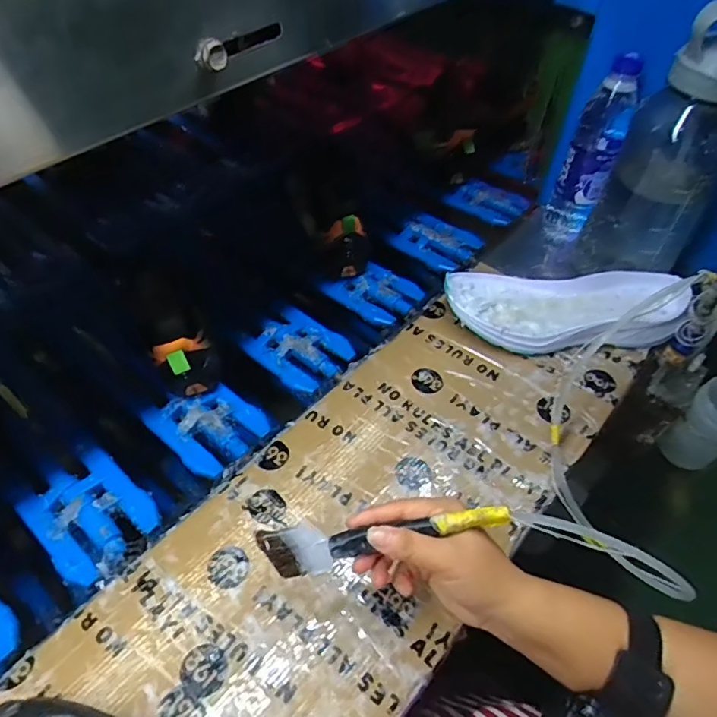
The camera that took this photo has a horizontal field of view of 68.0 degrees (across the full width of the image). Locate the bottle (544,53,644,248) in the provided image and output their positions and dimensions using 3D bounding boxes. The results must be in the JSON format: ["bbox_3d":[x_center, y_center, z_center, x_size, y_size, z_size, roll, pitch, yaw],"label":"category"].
[{"bbox_3d":[0.284,-0.241,0.651,0.055,0.220,0.066,2,51,-1],"label":"bottle"}]

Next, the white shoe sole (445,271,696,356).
[{"bbox_3d":[0.231,-0.055,0.611,0.263,0.063,0.107,2,51,-1],"label":"white shoe sole"}]

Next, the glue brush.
[{"bbox_3d":[0.016,0.123,0.370,0.175,0.009,0.035,-13,83,7],"label":"glue brush"}]

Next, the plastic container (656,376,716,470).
[{"bbox_3d":[0.444,0.088,0.667,0.077,0.122,0.072,-32,55,-20],"label":"plastic container"}]

